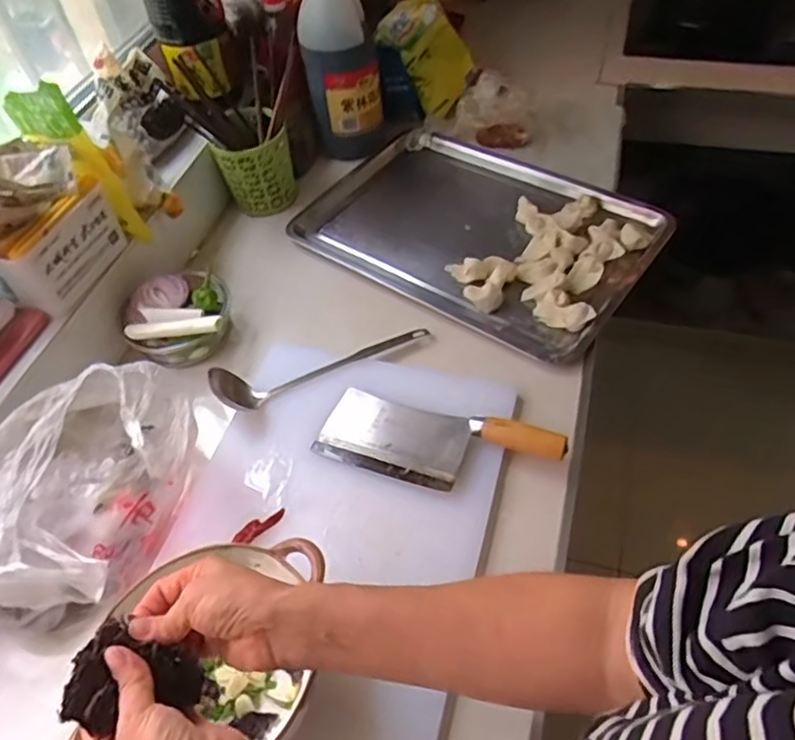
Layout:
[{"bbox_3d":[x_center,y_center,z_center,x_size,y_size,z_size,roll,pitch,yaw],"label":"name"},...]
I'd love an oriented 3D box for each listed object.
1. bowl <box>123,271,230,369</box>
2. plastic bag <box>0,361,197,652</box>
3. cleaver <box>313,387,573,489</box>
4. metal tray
[{"bbox_3d":[-0.285,-0.068,0.849,0.122,0.079,0.116,-10,51,-3],"label":"bowl"},{"bbox_3d":[-0.296,0.123,0.629,0.194,0.201,0.252,14,54,16],"label":"plastic bag"},{"bbox_3d":[0.041,0.082,0.710,0.259,0.033,0.095,15,54,16],"label":"cleaver"},{"bbox_3d":[0.103,-0.215,0.979,0.515,0.051,0.340,27,58,27],"label":"metal tray"}]

